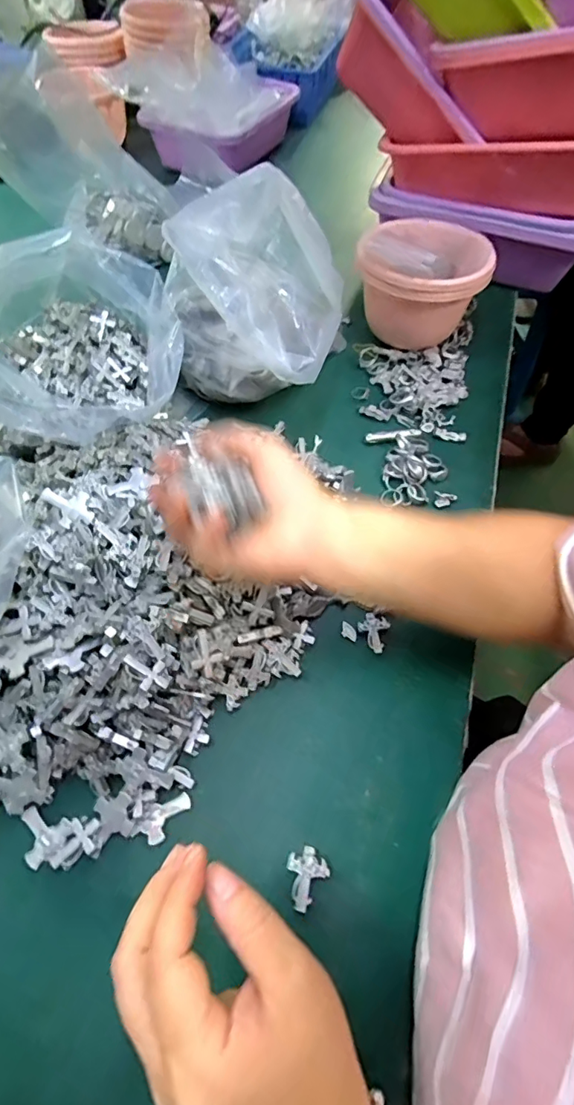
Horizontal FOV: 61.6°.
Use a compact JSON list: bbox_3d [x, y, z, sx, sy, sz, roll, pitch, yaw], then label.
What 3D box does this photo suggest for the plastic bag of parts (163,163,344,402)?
[{"bbox_3d":[-0.025,-0.248,0.483,0.176,0.159,0.137,29,63,15],"label":"plastic bag of parts"}]

